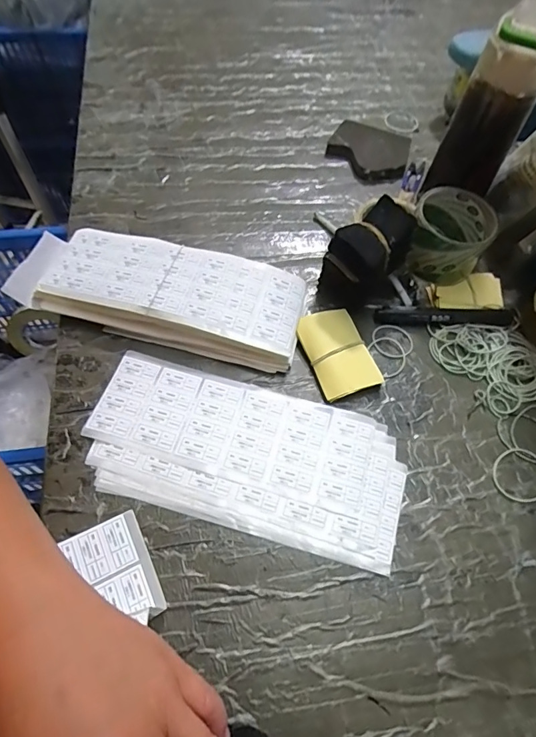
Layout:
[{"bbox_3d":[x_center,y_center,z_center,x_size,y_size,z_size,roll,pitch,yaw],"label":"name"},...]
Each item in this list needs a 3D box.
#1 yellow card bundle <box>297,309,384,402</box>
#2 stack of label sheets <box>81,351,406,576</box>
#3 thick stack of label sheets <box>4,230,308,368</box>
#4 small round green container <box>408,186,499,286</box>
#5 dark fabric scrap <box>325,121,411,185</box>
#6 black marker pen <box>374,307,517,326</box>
[{"bbox_3d":[0.070,-0.016,0.449,0.061,0.020,0.093,-20,64,-12],"label":"yellow card bundle"},{"bbox_3d":[-0.021,0.077,0.401,0.283,0.012,0.134,15,62,7],"label":"stack of label sheets"},{"bbox_3d":[-0.108,-0.080,0.461,0.283,0.041,0.107,11,62,5],"label":"thick stack of label sheets"},{"bbox_3d":[0.197,-0.144,0.487,0.080,0.072,0.089,23,63,11],"label":"small round green container"},{"bbox_3d":[0.136,-0.292,0.603,0.106,0.018,0.090,20,63,10],"label":"dark fabric scrap"},{"bbox_3d":[0.190,-0.056,0.477,0.147,0.011,0.019,1,61,-1],"label":"black marker pen"}]

